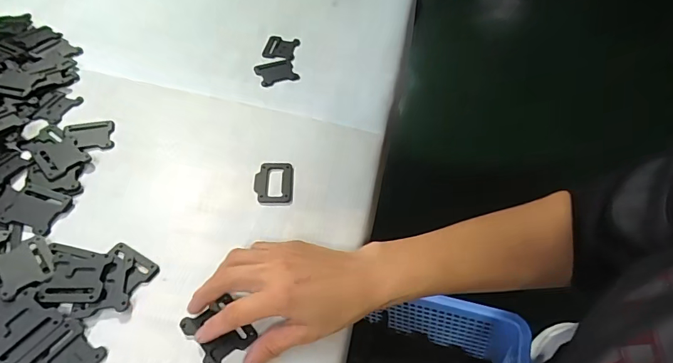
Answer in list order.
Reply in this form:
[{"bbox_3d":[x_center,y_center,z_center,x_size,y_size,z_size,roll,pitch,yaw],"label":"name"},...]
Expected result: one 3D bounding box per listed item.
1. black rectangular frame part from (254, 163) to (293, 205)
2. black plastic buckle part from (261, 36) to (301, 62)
[{"bbox_3d":[-0.064,0.001,0.425,0.038,0.004,0.053,-1,51,-2],"label":"black rectangular frame part"},{"bbox_3d":[-0.080,-0.191,0.591,0.048,0.009,0.048,7,51,5],"label":"black plastic buckle part"}]

